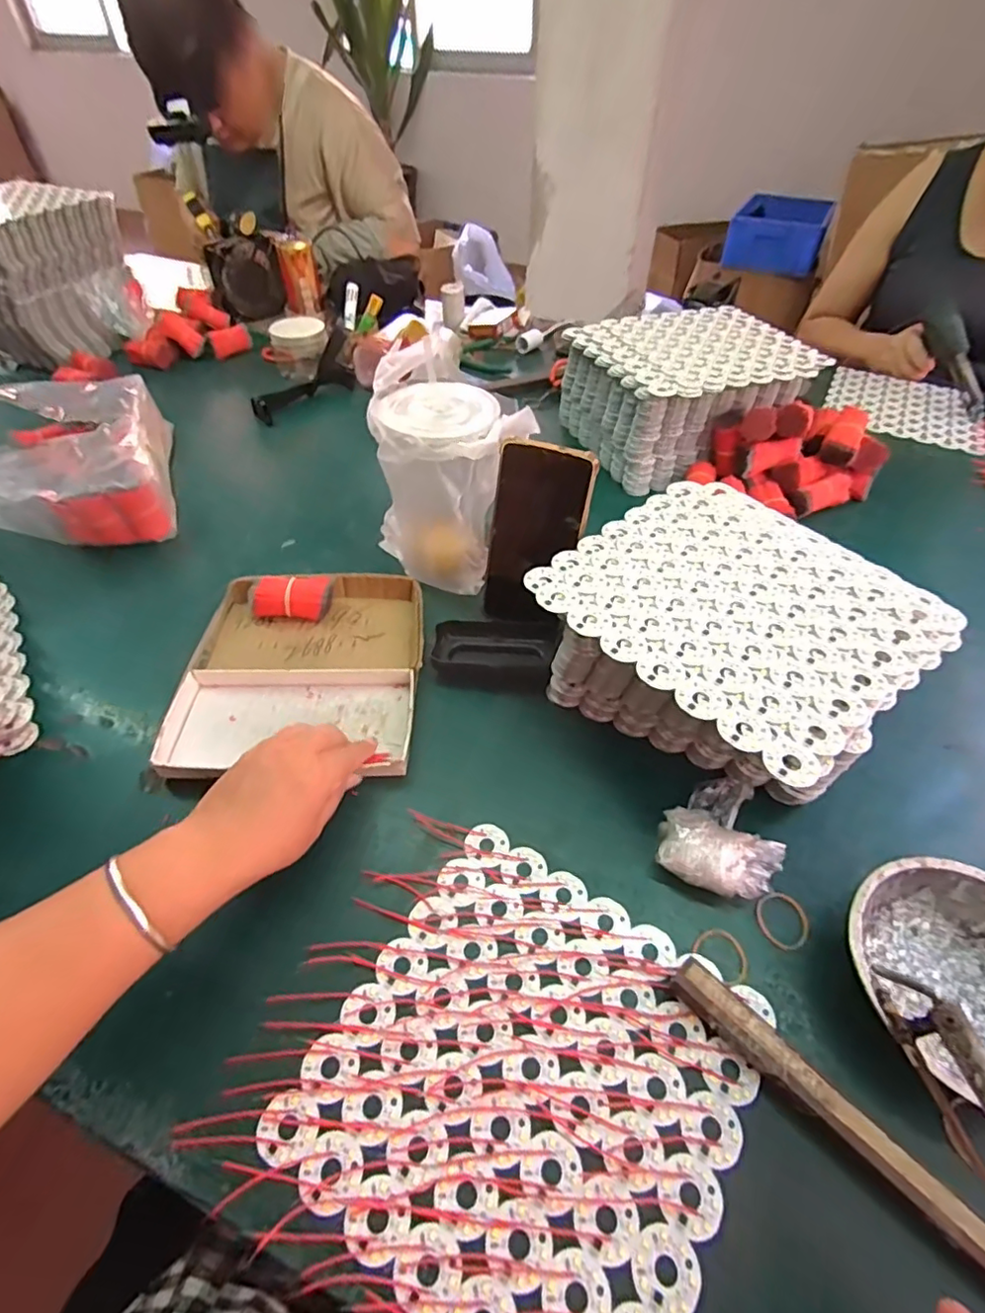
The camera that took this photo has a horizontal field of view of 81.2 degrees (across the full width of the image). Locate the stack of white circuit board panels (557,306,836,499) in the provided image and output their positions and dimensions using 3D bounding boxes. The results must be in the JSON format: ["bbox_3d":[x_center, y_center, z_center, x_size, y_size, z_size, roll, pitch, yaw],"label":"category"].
[{"bbox_3d":[0.249,-0.352,0.759,0.259,0.111,0.213,-14,50,-12],"label":"stack of white circuit board panels"}]

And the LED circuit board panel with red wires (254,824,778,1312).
[{"bbox_3d":[0.021,0.227,0.317,0.209,0.005,0.210,27,54,21],"label":"LED circuit board panel with red wires"}]

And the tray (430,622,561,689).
[{"bbox_3d":[0.004,-0.003,0.518,0.109,0.019,0.063,3,49,2],"label":"tray"}]

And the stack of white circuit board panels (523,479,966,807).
[{"bbox_3d":[0.188,-0.014,0.466,0.245,0.102,0.242,-33,56,-28],"label":"stack of white circuit board panels"}]

